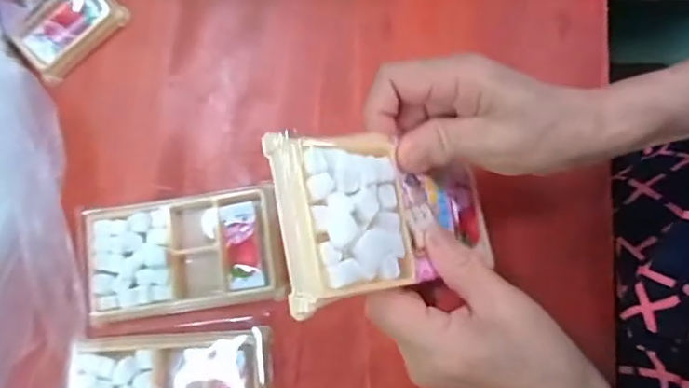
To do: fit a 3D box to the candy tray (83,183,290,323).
[{"bbox_3d":[-0.107,0.038,0.363,0.131,0.010,0.078,-9,79,3],"label":"candy tray"}]

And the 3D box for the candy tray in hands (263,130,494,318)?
[{"bbox_3d":[0.024,0.006,0.265,0.129,0.015,0.073,-6,82,-41],"label":"candy tray in hands"}]

